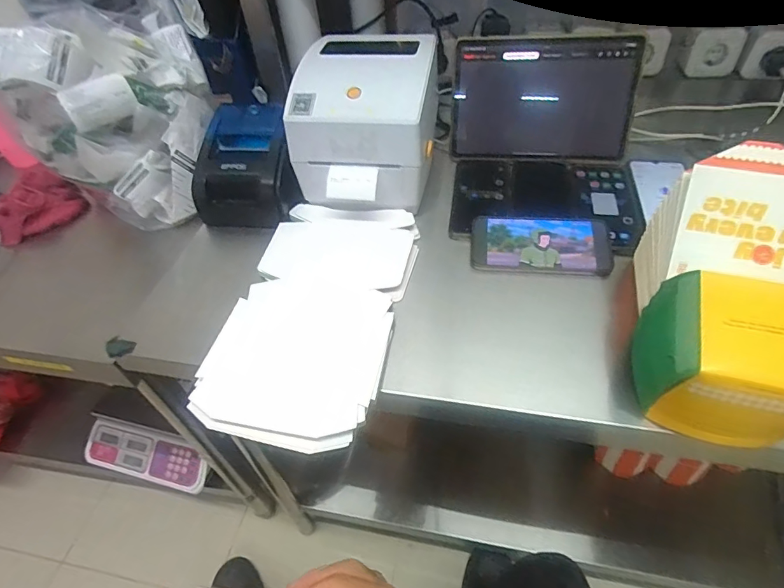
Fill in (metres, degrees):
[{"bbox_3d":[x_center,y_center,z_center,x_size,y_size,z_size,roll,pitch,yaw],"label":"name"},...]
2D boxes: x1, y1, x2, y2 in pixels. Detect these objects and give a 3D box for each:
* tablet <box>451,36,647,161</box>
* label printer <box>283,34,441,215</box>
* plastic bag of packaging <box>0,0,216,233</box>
[{"bbox_3d":[0.214,-0.275,0.649,0.244,0.157,0.012,4,26,9],"label":"tablet"},{"bbox_3d":[-0.033,-0.219,0.608,0.171,0.158,0.198,4,49,9],"label":"label printer"},{"bbox_3d":[-0.388,-0.255,0.657,0.243,0.240,0.185,3,49,8],"label":"plastic bag of packaging"}]

